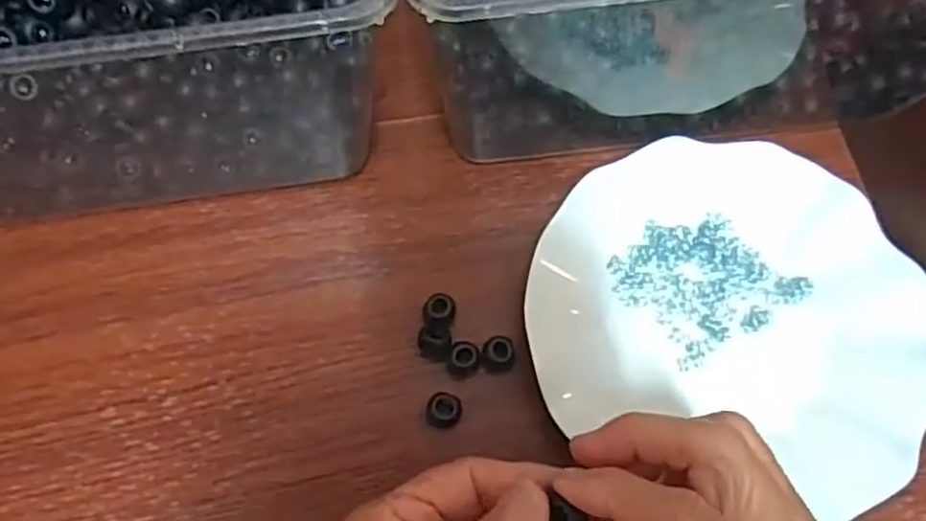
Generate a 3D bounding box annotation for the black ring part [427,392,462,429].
[{"bbox_3d":[-0.009,0.070,0.310,0.015,0.018,0.014,1,70,-2],"label":"black ring part"}]

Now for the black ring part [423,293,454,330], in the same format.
[{"bbox_3d":[-0.012,0.027,0.326,0.015,0.018,0.016,1,70,-2],"label":"black ring part"}]

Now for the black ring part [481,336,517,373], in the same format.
[{"bbox_3d":[0.017,0.045,0.320,0.016,0.017,0.014,4,70,-1],"label":"black ring part"}]

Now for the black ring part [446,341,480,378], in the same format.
[{"bbox_3d":[0.000,0.047,0.318,0.013,0.017,0.014,41,74,12],"label":"black ring part"}]

